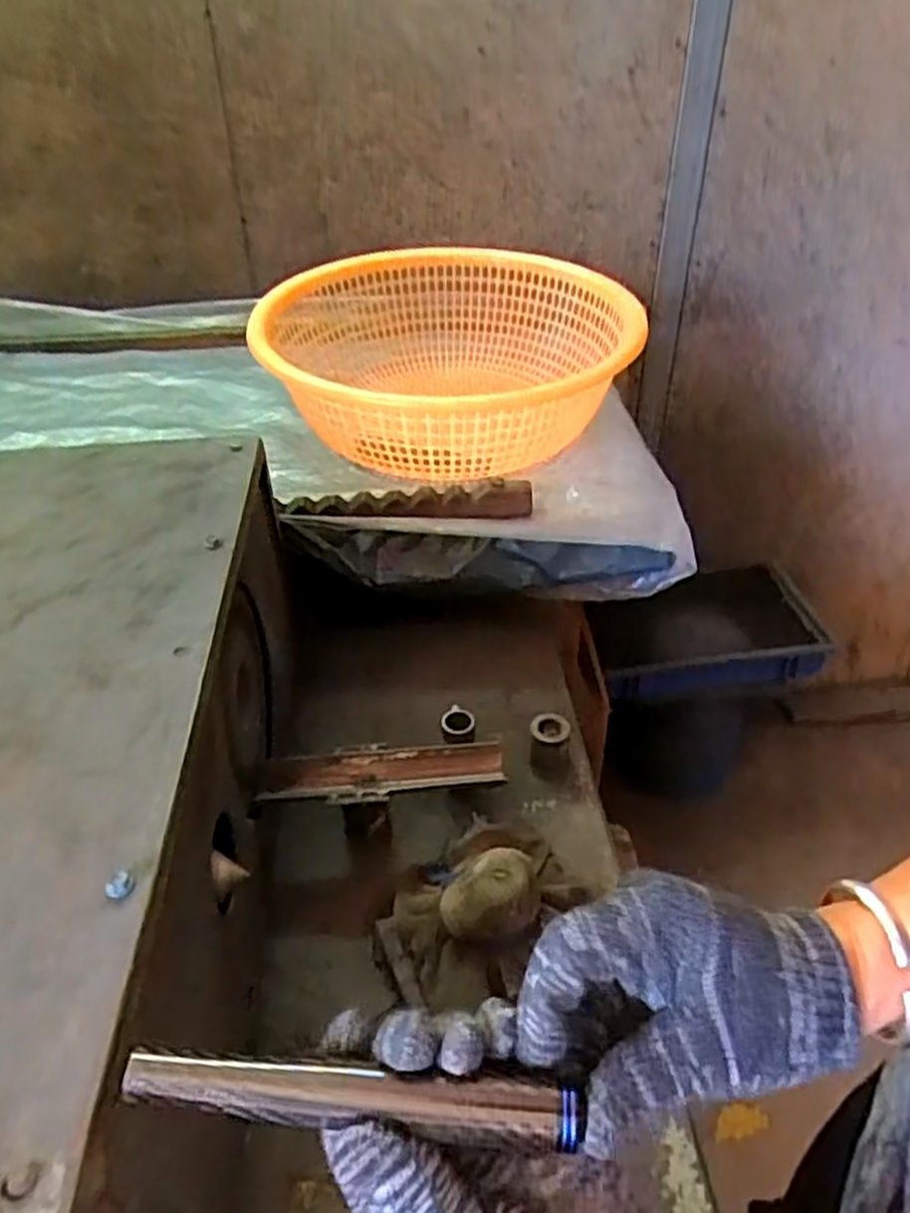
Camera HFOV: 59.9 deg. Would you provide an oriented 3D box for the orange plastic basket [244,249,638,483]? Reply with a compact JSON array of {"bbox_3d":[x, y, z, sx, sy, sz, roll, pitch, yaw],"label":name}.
[{"bbox_3d":[-0.010,-0.257,0.869,0.384,0.146,0.383,-6,38,-6],"label":"orange plastic basket"}]

